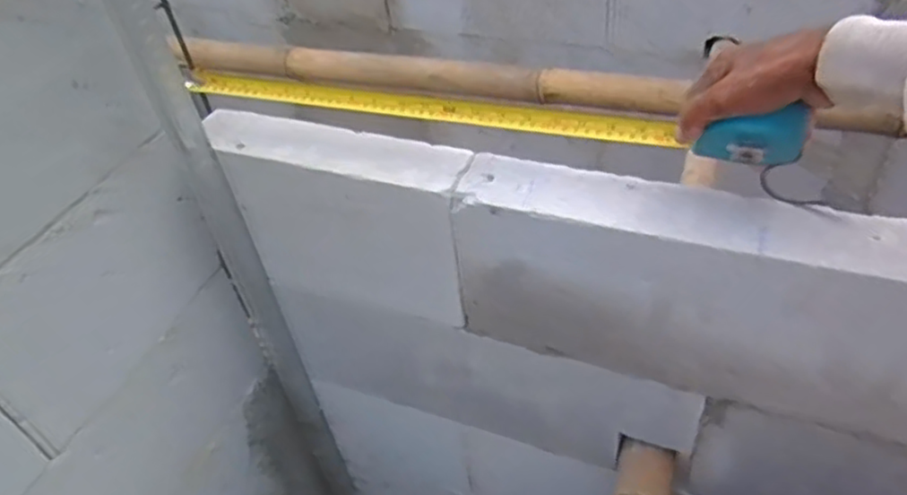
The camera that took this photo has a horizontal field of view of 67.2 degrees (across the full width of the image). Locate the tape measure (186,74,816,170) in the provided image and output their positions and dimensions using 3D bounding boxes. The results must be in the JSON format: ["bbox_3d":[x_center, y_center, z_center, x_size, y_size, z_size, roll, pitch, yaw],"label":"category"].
[{"bbox_3d":[0.004,-0.134,0.632,0.583,0.059,0.047,11,46,23],"label":"tape measure"}]

